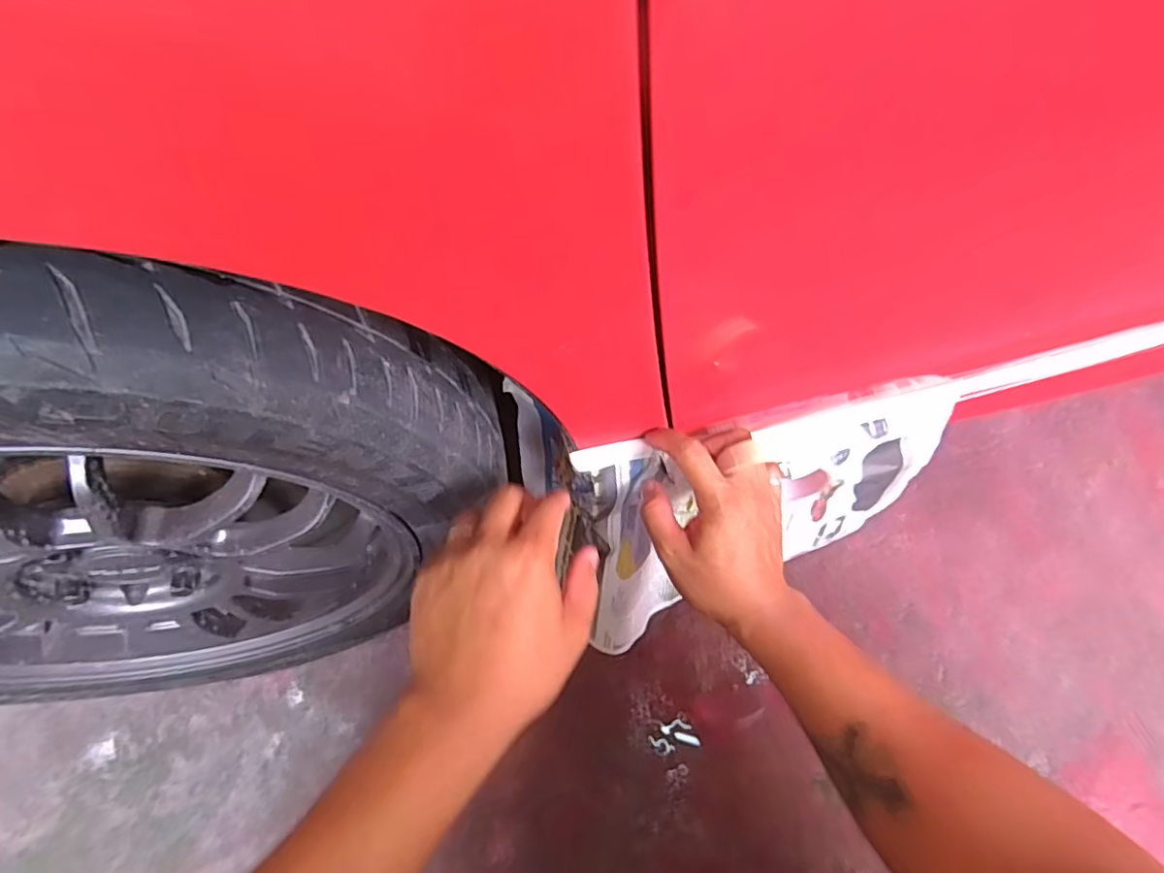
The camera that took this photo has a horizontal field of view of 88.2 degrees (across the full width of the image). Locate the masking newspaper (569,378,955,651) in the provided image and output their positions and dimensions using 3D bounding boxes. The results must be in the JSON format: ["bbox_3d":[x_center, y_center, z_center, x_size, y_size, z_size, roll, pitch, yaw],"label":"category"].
[{"bbox_3d":[0.173,0.069,0.580,0.355,0.249,0.045,-15,39,-12],"label":"masking newspaper"}]

